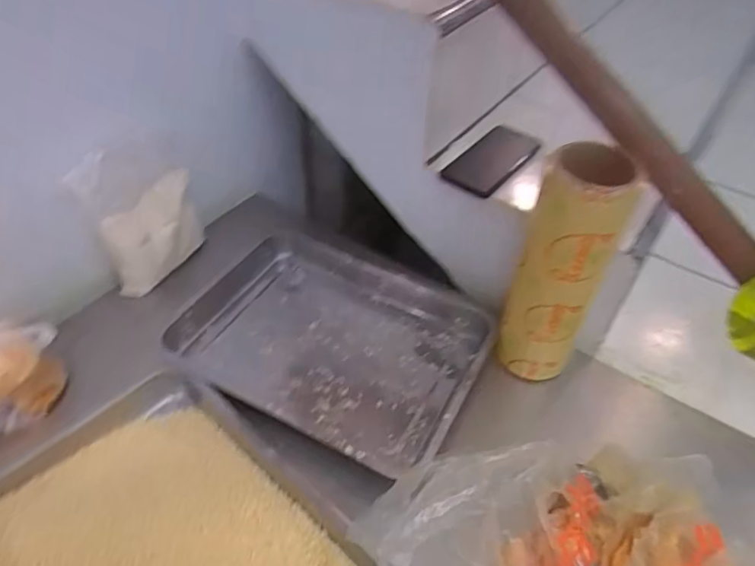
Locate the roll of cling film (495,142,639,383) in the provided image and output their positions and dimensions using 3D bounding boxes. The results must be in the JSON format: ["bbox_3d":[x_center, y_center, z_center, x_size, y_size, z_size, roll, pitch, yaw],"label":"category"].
[{"bbox_3d":[0.214,-0.011,0.659,0.096,0.312,0.084,24,48,18],"label":"roll of cling film"}]

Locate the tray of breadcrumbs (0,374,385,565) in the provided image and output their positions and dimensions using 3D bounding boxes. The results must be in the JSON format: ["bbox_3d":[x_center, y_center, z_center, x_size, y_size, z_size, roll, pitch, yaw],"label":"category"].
[{"bbox_3d":[-0.215,0.267,0.557,0.390,0.040,0.275,35,52,27],"label":"tray of breadcrumbs"}]

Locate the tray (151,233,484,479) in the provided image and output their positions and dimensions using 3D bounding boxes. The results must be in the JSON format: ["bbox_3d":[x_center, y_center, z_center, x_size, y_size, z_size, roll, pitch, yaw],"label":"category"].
[{"bbox_3d":[-0.063,0.072,0.771,0.379,0.058,0.308,23,48,18],"label":"tray"}]

